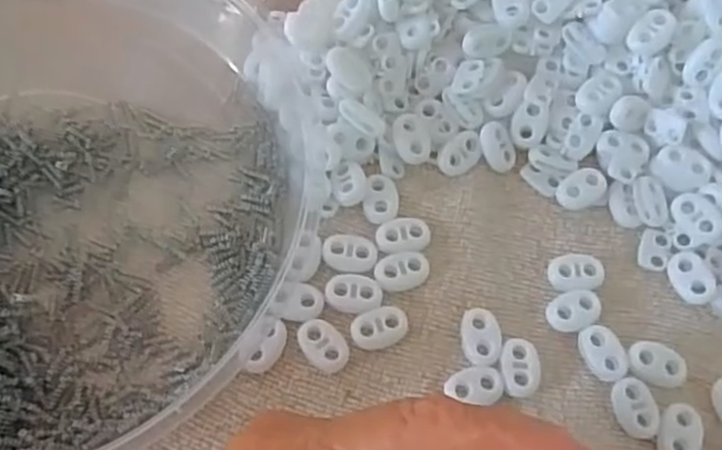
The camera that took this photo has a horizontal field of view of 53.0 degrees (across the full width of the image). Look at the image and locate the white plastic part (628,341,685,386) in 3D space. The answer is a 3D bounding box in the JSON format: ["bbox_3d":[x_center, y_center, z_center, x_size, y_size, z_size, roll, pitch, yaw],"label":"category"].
[{"bbox_3d":[0.113,0.053,0.277,0.022,0.007,0.015,11,64,3],"label":"white plastic part"}]

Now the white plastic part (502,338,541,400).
[{"bbox_3d":[0.061,0.054,0.275,0.016,0.006,0.022,8,64,2],"label":"white plastic part"}]

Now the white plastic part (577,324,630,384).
[{"bbox_3d":[0.093,0.049,0.278,0.015,0.005,0.022,-18,66,-11],"label":"white plastic part"}]

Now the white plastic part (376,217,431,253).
[{"bbox_3d":[0.018,0.004,0.294,0.022,0.004,0.015,-7,65,-5],"label":"white plastic part"}]

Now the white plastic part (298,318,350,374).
[{"bbox_3d":[-0.014,0.045,0.273,0.015,0.004,0.023,-35,70,-17],"label":"white plastic part"}]

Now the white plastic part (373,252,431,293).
[{"bbox_3d":[0.017,0.018,0.287,0.022,0.004,0.014,-13,65,-8],"label":"white plastic part"}]

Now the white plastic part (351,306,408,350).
[{"bbox_3d":[0.007,0.039,0.278,0.023,0.004,0.015,-18,66,-11],"label":"white plastic part"}]

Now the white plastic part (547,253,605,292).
[{"bbox_3d":[0.087,0.020,0.293,0.022,0.006,0.016,-3,64,-4],"label":"white plastic part"}]

